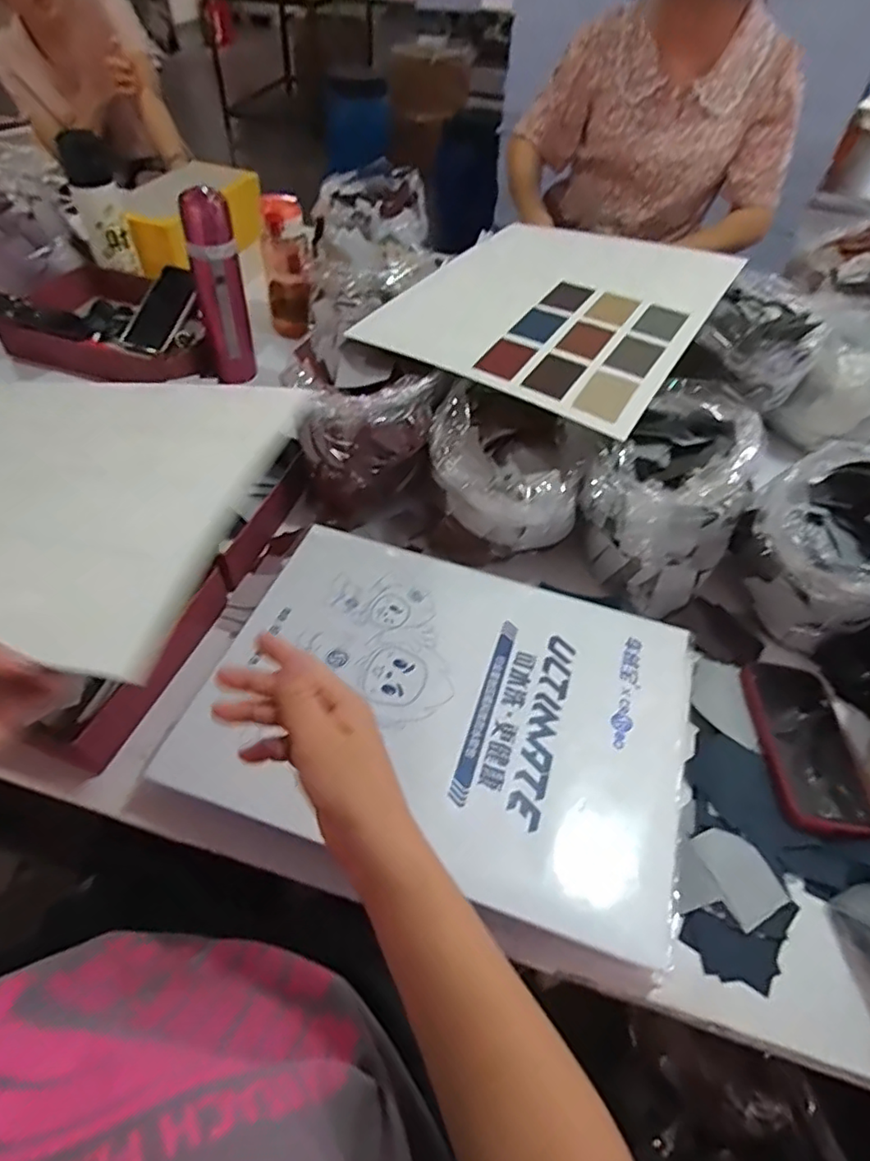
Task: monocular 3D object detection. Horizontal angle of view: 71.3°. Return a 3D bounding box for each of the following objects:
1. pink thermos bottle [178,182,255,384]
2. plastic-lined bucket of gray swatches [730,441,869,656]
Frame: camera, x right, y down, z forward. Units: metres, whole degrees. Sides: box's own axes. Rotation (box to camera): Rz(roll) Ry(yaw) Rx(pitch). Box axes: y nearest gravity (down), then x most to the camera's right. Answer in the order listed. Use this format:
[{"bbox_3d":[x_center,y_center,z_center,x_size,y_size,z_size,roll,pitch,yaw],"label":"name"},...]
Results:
[{"bbox_3d":[-0.292,-0.389,0.829,0.067,0.241,0.056,-14,52,-15],"label":"pink thermos bottle"},{"bbox_3d":[0.418,-0.029,0.634,0.179,0.131,0.172,2,50,-2],"label":"plastic-lined bucket of gray swatches"}]

